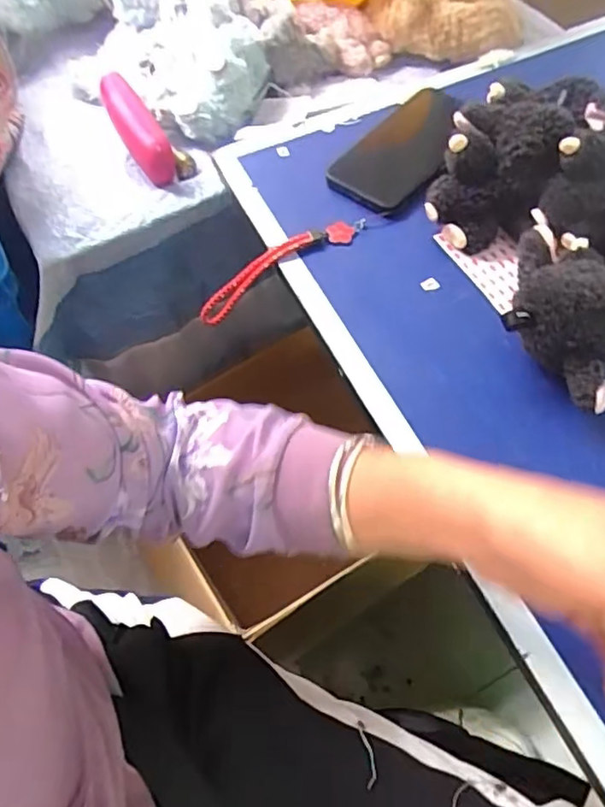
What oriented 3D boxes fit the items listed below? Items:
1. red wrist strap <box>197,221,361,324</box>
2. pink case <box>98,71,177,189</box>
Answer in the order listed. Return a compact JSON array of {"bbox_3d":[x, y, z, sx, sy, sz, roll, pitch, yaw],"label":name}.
[{"bbox_3d":[-0.021,-0.119,0.507,0.161,0.034,0.013,-30,62,3],"label":"red wrist strap"},{"bbox_3d":[-0.166,-0.278,0.589,0.031,0.036,0.127,-30,78,-13],"label":"pink case"}]

